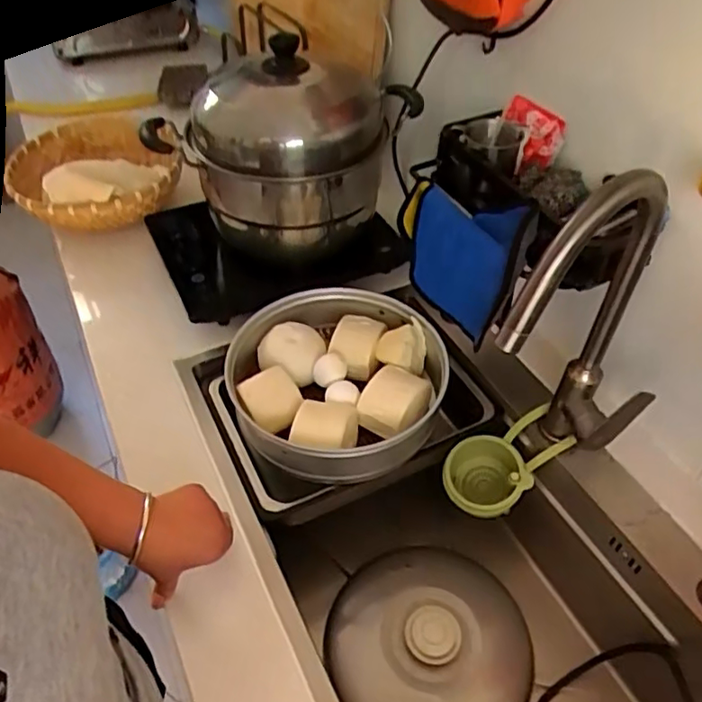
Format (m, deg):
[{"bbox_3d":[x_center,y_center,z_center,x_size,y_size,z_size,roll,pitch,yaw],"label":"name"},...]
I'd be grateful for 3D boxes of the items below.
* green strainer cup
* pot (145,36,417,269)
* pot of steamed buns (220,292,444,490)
[{"bbox_3d":[0.190,0.149,0.786,0.141,0.120,0.105,-14,47,-15],"label":"green strainer cup"},{"bbox_3d":[-0.090,-0.289,0.883,0.280,0.244,0.260,1,45,-1],"label":"pot"},{"bbox_3d":[-0.023,0.036,0.786,0.278,0.077,0.264,1,45,-1],"label":"pot of steamed buns"}]

